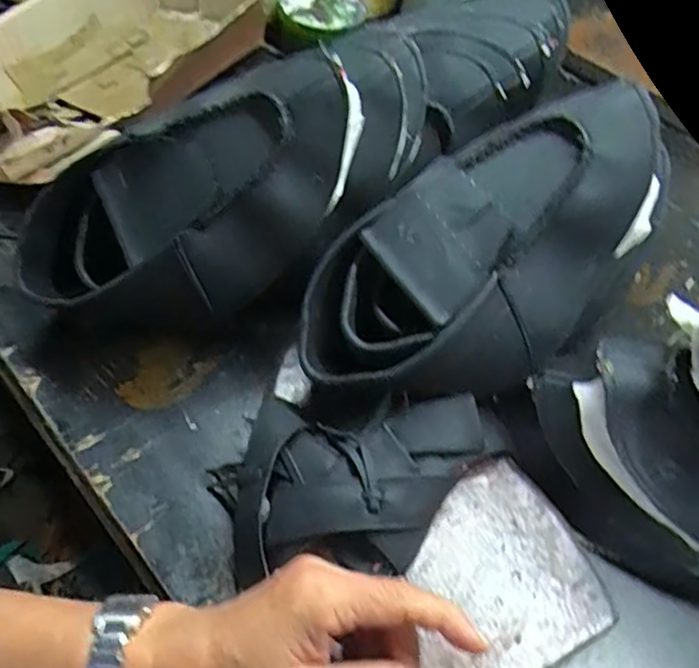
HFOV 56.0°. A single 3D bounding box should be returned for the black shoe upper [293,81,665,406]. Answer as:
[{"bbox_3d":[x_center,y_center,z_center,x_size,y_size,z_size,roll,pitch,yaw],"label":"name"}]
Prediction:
[{"bbox_3d":[0.092,-0.048,0.446,0.266,0.100,0.140,-40,73,6],"label":"black shoe upper"}]

